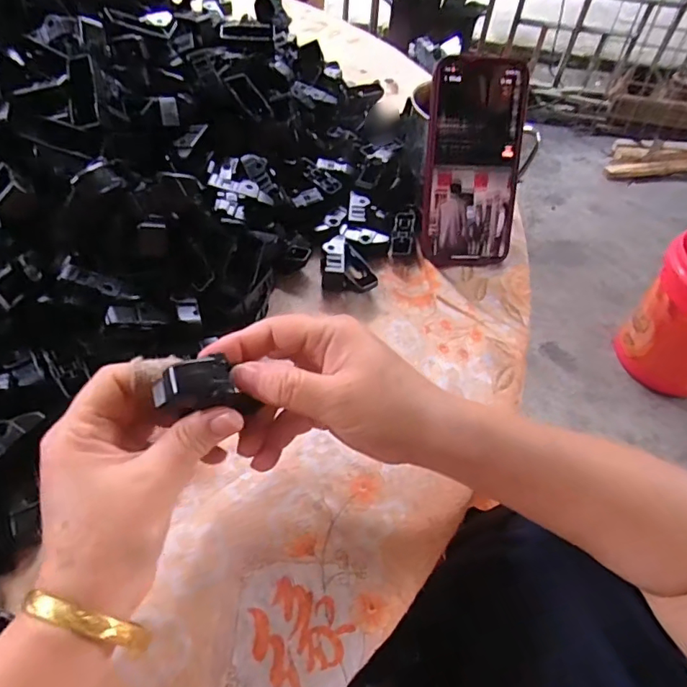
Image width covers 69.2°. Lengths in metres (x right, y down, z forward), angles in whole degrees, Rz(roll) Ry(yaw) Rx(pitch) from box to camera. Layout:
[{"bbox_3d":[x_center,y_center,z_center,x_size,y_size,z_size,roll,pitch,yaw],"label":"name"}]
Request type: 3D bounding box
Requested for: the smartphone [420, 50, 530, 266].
[{"bbox_3d":[0.105,-0.144,0.403,0.076,0.156,0.007,0,19,1],"label":"smartphone"}]

